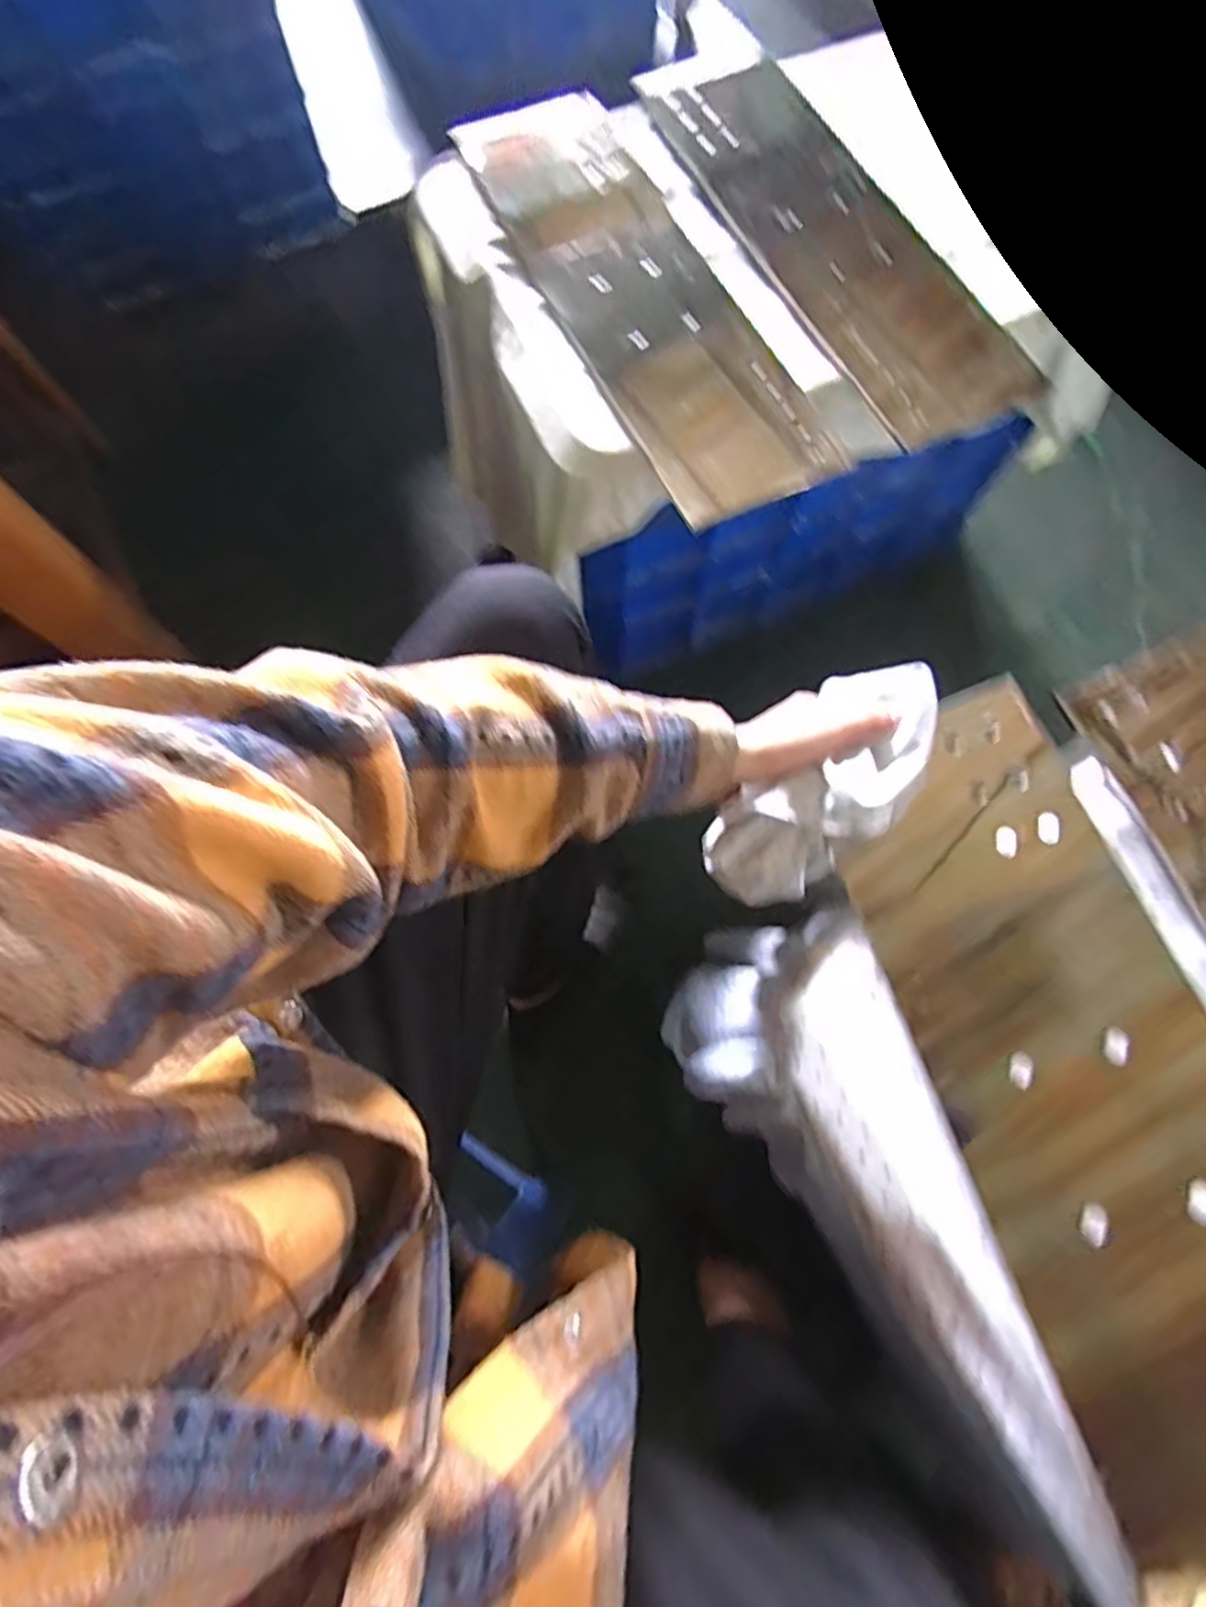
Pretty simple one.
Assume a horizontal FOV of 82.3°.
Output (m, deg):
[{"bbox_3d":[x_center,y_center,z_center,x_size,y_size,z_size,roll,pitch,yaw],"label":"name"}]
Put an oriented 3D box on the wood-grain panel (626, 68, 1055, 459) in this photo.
[{"bbox_3d":[0.209,-0.544,0.645,0.142,0.016,0.510,-25,74,-8],"label":"wood-grain panel"}]

